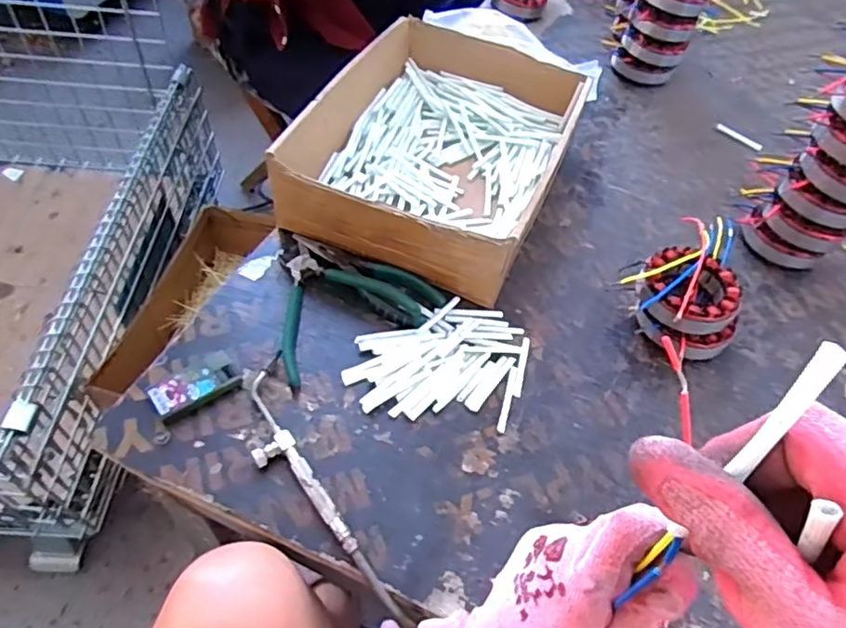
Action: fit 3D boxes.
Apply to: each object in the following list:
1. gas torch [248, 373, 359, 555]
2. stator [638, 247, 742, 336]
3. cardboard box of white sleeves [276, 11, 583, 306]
[{"bbox_3d":[-0.103,0.112,0.446,0.035,0.015,0.163,-26,61,-21],"label":"gas torch"},{"bbox_3d":[0.239,-0.022,0.534,0.085,0.028,0.088,2,55,-3],"label":"stator"},{"bbox_3d":[0.025,-0.184,0.635,0.244,0.081,0.320,22,56,11],"label":"cardboard box of white sleeves"}]

